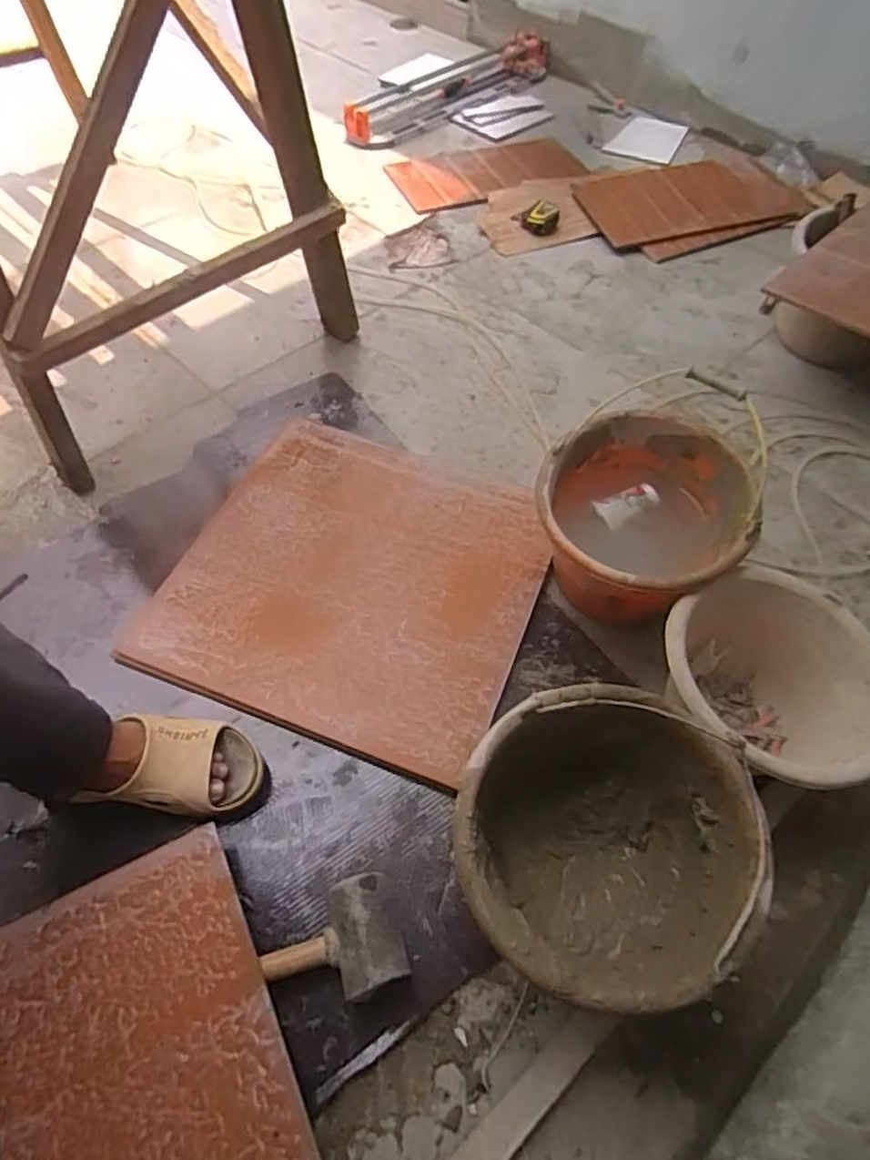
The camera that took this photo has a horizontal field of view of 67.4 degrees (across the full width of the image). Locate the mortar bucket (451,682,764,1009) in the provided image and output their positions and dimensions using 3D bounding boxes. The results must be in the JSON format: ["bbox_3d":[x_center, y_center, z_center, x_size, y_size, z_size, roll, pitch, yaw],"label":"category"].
[{"bbox_3d":[0.155,0.276,0.662,0.263,0.207,0.263,1,56,-1],"label":"mortar bucket"}]

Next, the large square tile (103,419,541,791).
[{"bbox_3d":[-0.109,-0.009,0.954,0.489,0.032,0.487,19,57,11],"label":"large square tile"}]

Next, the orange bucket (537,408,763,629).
[{"bbox_3d":[0.264,-0.059,0.902,0.259,0.209,0.265,1,56,-1],"label":"orange bucket"}]

